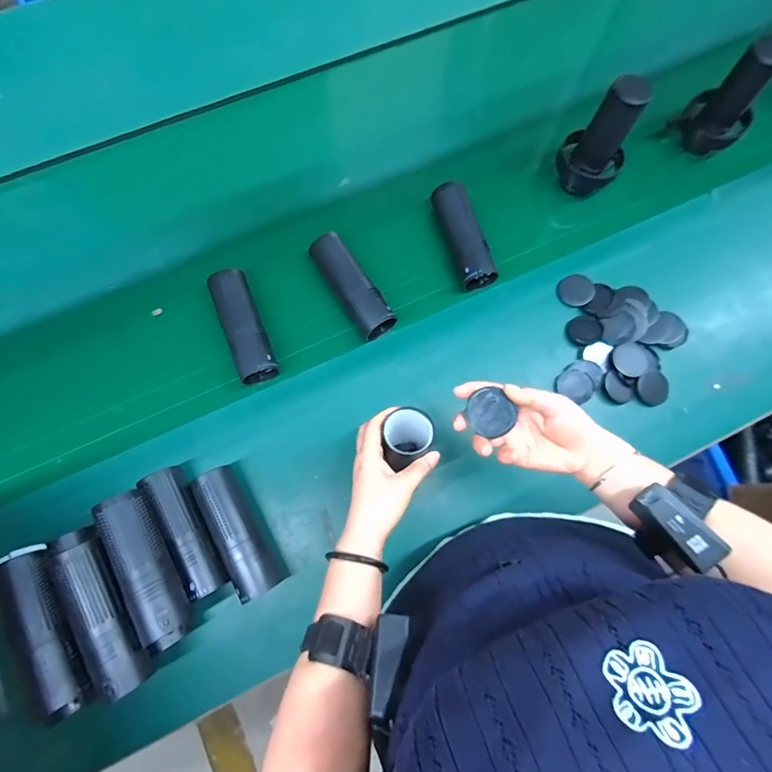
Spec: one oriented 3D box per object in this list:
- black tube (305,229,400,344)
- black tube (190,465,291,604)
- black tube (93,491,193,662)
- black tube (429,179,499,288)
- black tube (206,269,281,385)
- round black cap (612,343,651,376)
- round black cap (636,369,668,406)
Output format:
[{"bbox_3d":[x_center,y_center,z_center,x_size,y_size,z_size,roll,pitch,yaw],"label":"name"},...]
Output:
[{"bbox_3d":[-0.049,-0.146,0.633,0.059,0.055,0.168,-33,80,-9],"label":"black tube"},{"bbox_3d":[-0.186,0.184,0.543,0.058,0.051,0.167,-30,80,-8],"label":"black tube"},{"bbox_3d":[-0.273,0.208,0.490,0.062,0.050,0.180,-24,79,-7],"label":"black tube"},{"bbox_3d":[0.117,-0.225,0.658,0.050,0.060,0.164,-17,78,-6],"label":"black tube"},{"bbox_3d":[-0.204,-0.083,0.621,0.052,0.045,0.167,-22,79,-6],"label":"black tube"},{"bbox_3d":[0.351,-0.037,0.611,0.053,0.004,0.046,1,77,-2],"label":"round black cap"},{"bbox_3d":[0.381,0.002,0.612,0.050,0.008,0.047,0,77,-2],"label":"round black cap"}]

